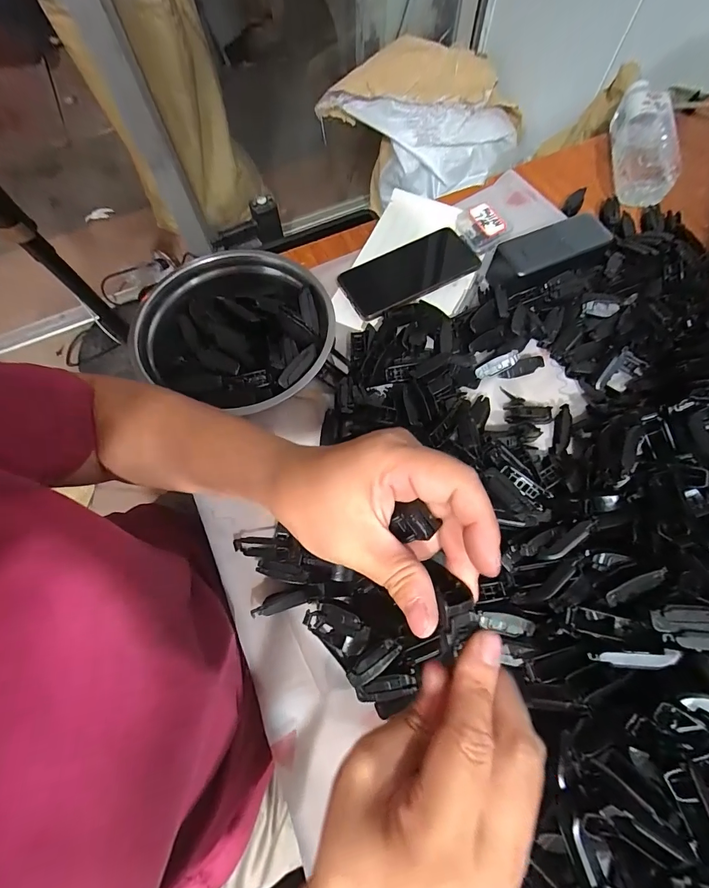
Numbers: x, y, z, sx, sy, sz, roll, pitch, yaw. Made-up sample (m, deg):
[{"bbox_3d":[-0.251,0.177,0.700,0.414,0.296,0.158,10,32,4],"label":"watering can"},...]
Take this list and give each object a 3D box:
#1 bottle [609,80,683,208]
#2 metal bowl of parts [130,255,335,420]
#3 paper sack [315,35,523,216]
[{"bbox_3d":[0.393,-0.407,0.507,0.072,0.062,0.177,12,70,6],"label":"bottle"},{"bbox_3d":[-0.123,-0.120,0.409,0.203,0.052,0.194,23,72,10],"label":"metal bowl of parts"},{"bbox_3d":[0.174,-0.798,0.975,0.497,0.300,0.197,-6,69,0],"label":"paper sack"}]

